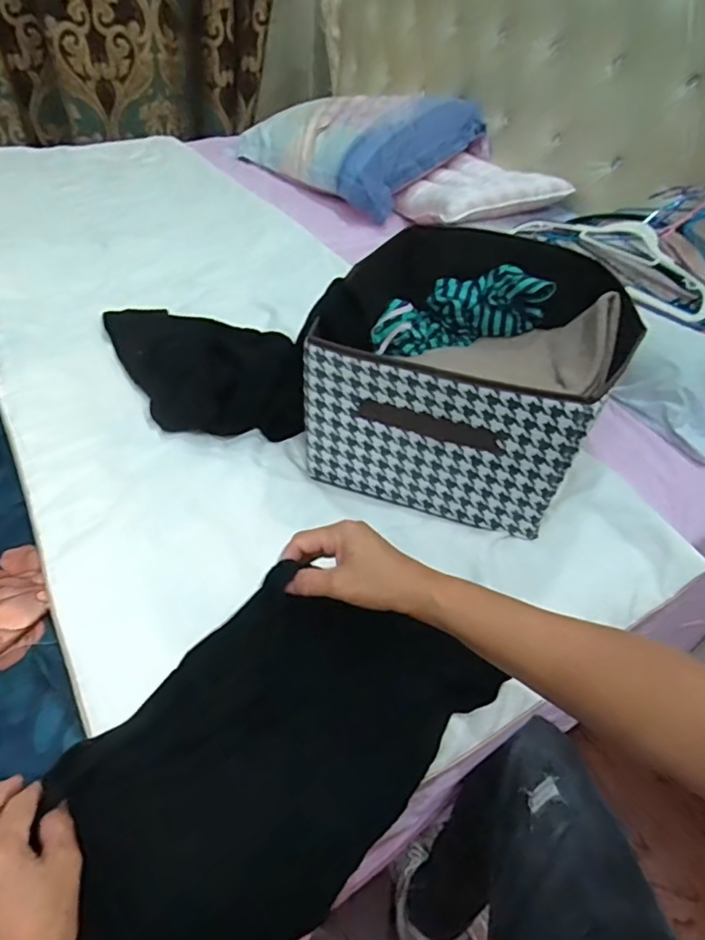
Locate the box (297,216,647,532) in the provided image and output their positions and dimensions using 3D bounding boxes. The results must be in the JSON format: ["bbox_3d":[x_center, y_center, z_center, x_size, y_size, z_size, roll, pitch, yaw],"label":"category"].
[{"bbox_3d":[0.158,-0.157,0.747,0.346,0.183,0.427,21,47,14],"label":"box"}]

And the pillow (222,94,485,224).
[{"bbox_3d":[-0.026,-0.802,1.305,0.254,0.191,0.586,-29,55,-30],"label":"pillow"}]

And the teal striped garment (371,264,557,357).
[{"bbox_3d":[0.159,-0.249,0.880,0.269,0.101,0.106,-15,48,-1],"label":"teal striped garment"}]

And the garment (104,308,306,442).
[{"bbox_3d":[-0.222,-0.187,0.805,0.215,0.083,0.399,-16,50,-21],"label":"garment"}]

